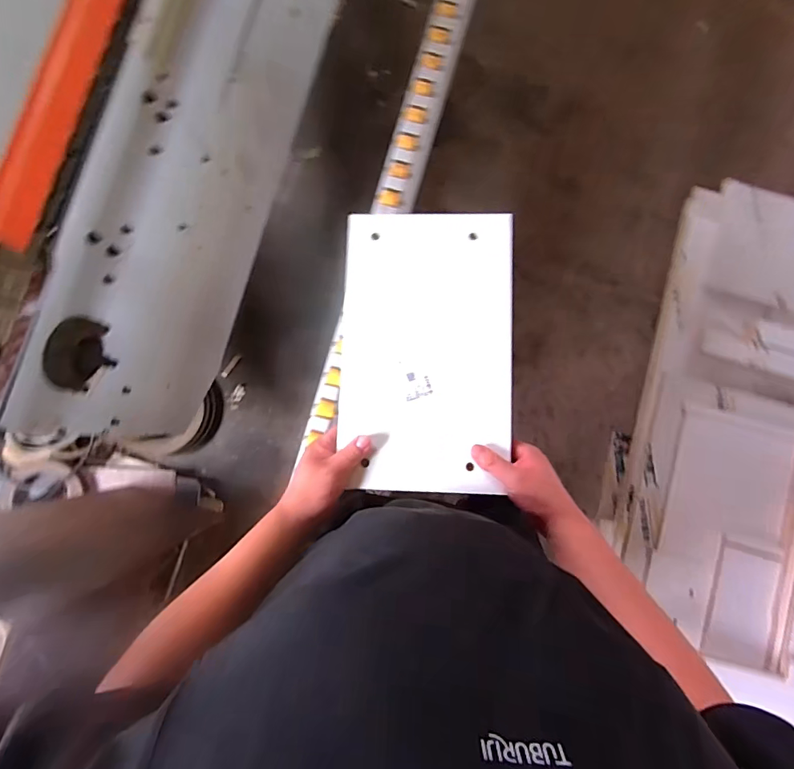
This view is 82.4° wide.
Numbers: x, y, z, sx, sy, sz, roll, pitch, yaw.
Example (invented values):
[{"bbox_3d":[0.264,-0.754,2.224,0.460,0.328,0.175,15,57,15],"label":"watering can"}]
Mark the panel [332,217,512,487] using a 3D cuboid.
[{"bbox_3d":[0.038,-0.048,0.593,0.217,0.015,0.363,2,81,5],"label":"panel"}]

